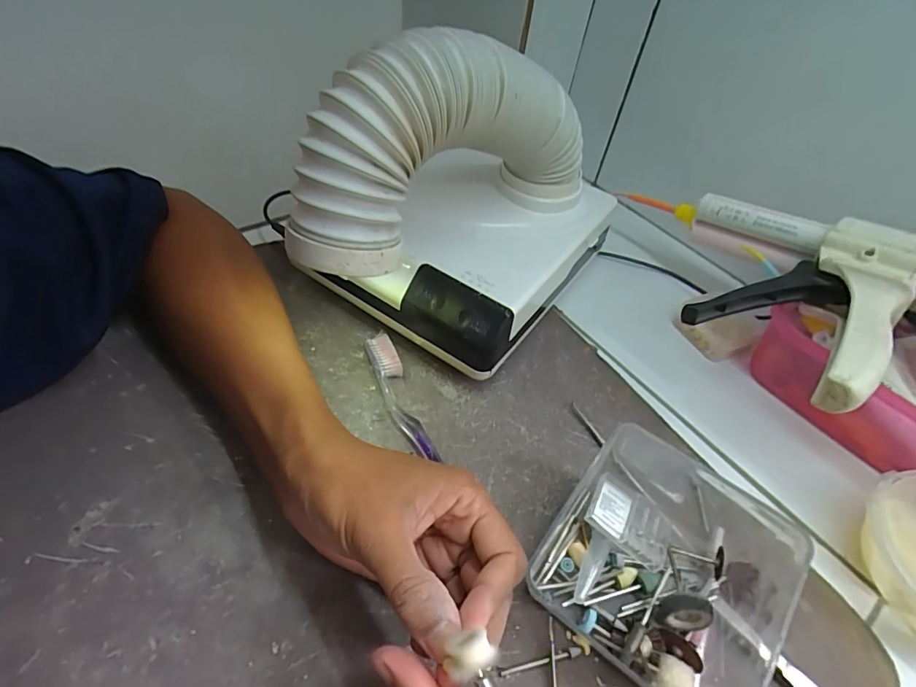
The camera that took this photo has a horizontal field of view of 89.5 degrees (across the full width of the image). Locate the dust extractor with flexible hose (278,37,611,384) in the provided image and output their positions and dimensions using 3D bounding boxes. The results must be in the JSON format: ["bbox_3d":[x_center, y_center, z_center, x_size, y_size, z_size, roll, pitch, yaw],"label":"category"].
[{"bbox_3d":[0.004,-0.088,0.311,0.134,0.193,0.229,31,53,18],"label":"dust extractor with flexible hose"}]

